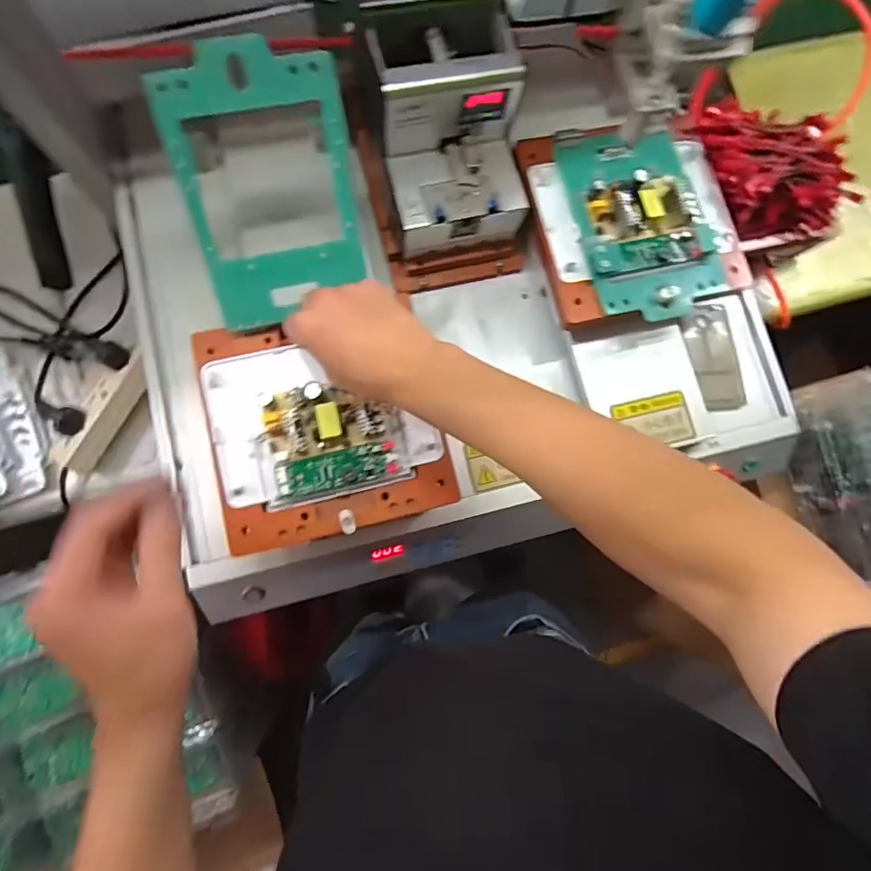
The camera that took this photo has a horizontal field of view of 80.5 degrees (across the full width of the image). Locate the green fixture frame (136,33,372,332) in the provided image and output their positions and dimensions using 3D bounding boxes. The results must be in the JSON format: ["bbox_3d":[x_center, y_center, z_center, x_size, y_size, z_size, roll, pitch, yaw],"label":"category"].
[{"bbox_3d":[-0.127,-0.193,0.406,0.130,0.017,0.195,-16,116,-12],"label":"green fixture frame"}]

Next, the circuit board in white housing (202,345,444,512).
[{"bbox_3d":[-0.095,-0.016,0.432,0.179,0.040,0.133,-12,84,-7],"label":"circuit board in white housing"}]

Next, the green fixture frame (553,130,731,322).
[{"bbox_3d":[0.207,-0.211,0.500,0.136,0.017,0.194,-12,84,-7],"label":"green fixture frame"}]

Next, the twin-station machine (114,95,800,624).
[{"bbox_3d":[0.044,-0.113,0.477,0.625,0.167,0.429,-13,84,-7],"label":"twin-station machine"}]

